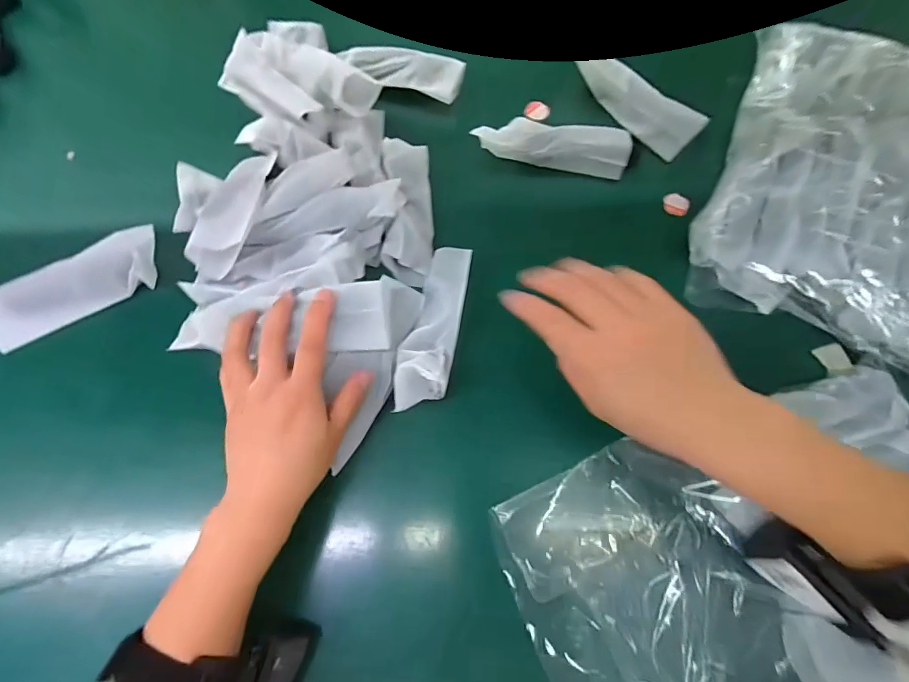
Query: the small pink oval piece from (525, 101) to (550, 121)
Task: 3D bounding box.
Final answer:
[{"bbox_3d":[0.087,-0.241,0.449,0.025,0.005,0.022,43,78,14],"label":"small pink oval piece"}]

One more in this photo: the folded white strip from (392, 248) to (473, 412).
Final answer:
[{"bbox_3d":[-0.016,-0.015,0.345,0.040,0.025,0.139,10,73,5],"label":"folded white strip"}]

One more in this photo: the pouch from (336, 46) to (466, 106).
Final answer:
[{"bbox_3d":[-0.051,-0.276,0.435,0.120,0.017,0.049,7,72,-9],"label":"pouch"}]

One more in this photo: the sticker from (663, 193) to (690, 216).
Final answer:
[{"bbox_3d":[0.211,-0.130,0.409,0.024,0.006,0.020,34,76,12],"label":"sticker"}]

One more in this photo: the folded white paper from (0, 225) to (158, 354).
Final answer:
[{"bbox_3d":[-0.343,-0.048,0.386,0.161,0.013,0.052,-25,103,-4],"label":"folded white paper"}]

